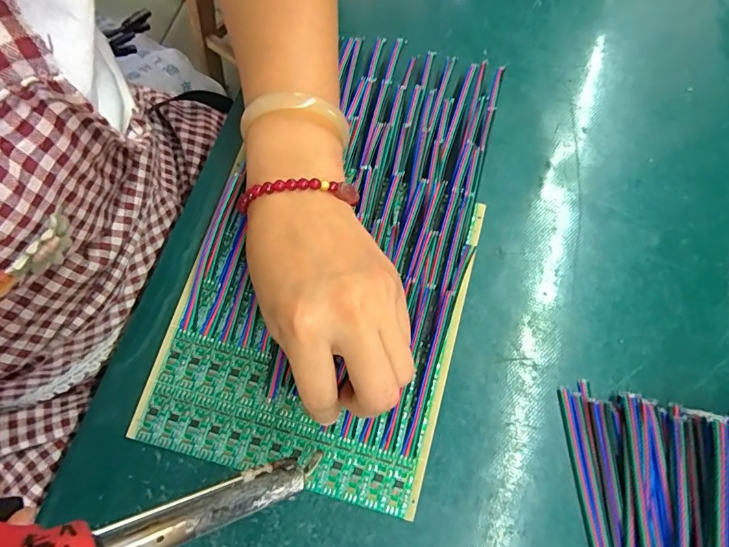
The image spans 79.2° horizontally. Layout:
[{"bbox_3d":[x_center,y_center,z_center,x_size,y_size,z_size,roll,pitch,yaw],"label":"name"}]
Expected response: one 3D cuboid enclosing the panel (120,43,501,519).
[{"bbox_3d":[-0.013,-0.024,0.273,0.162,0.019,0.289,16,75,3],"label":"panel"}]

